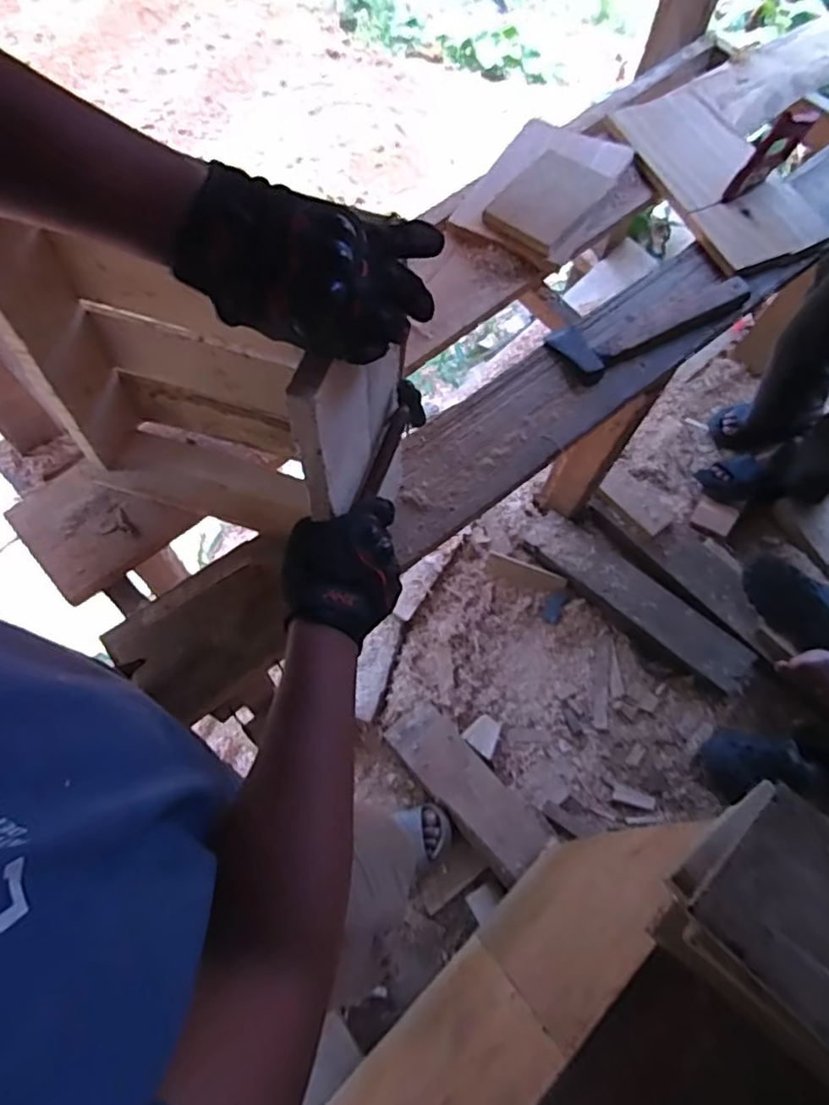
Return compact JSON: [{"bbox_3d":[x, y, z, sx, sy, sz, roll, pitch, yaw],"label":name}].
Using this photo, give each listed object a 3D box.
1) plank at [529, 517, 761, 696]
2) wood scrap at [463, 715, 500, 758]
[{"bbox_3d":[0.527,0.101,1.522,0.602,0.046,0.145,39,73,16],"label":"plank"},{"bbox_3d":[0.154,0.401,1.396,0.080,0.017,0.096,32,45,23],"label":"wood scrap"}]

